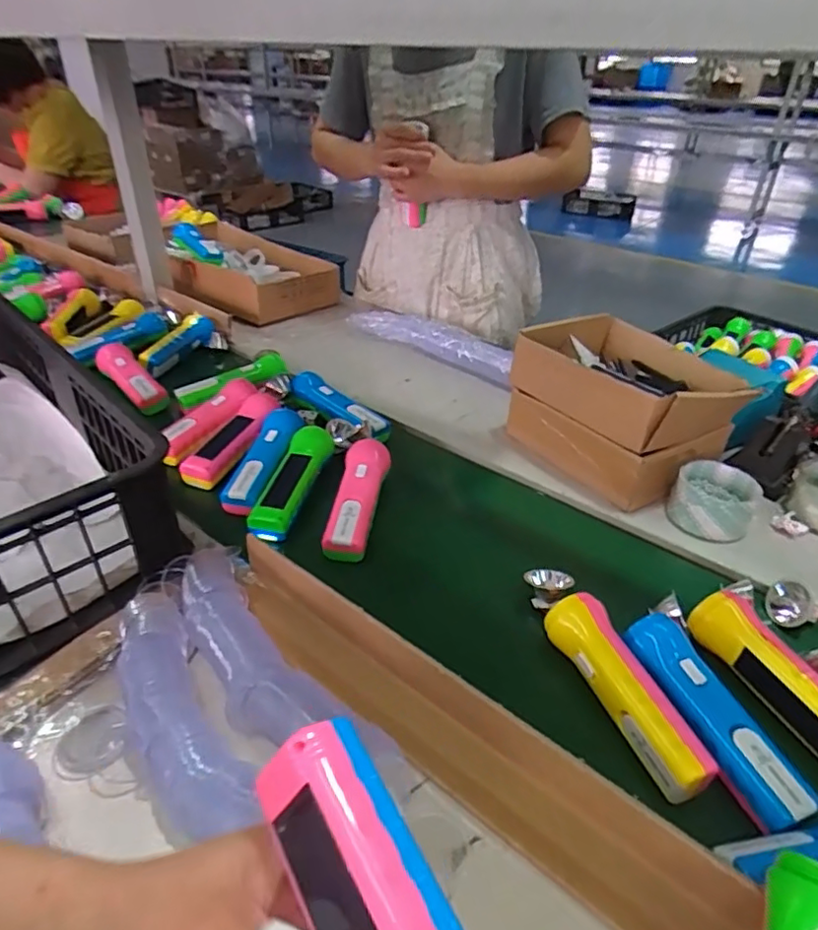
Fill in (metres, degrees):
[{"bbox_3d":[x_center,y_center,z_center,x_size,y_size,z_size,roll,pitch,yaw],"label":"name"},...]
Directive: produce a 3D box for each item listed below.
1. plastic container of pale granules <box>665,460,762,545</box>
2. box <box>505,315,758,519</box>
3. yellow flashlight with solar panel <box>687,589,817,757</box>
[{"bbox_3d":[0.331,0.039,0.652,0.079,0.052,0.085,19,39,26],"label":"plastic container of pale granules"},{"bbox_3d":[0.258,-0.072,0.735,0.184,0.149,0.221,-19,39,-25],"label":"box"},{"bbox_3d":[0.289,0.168,0.461,0.038,0.045,0.153,-14,38,-20],"label":"yellow flashlight with solar panel"}]

